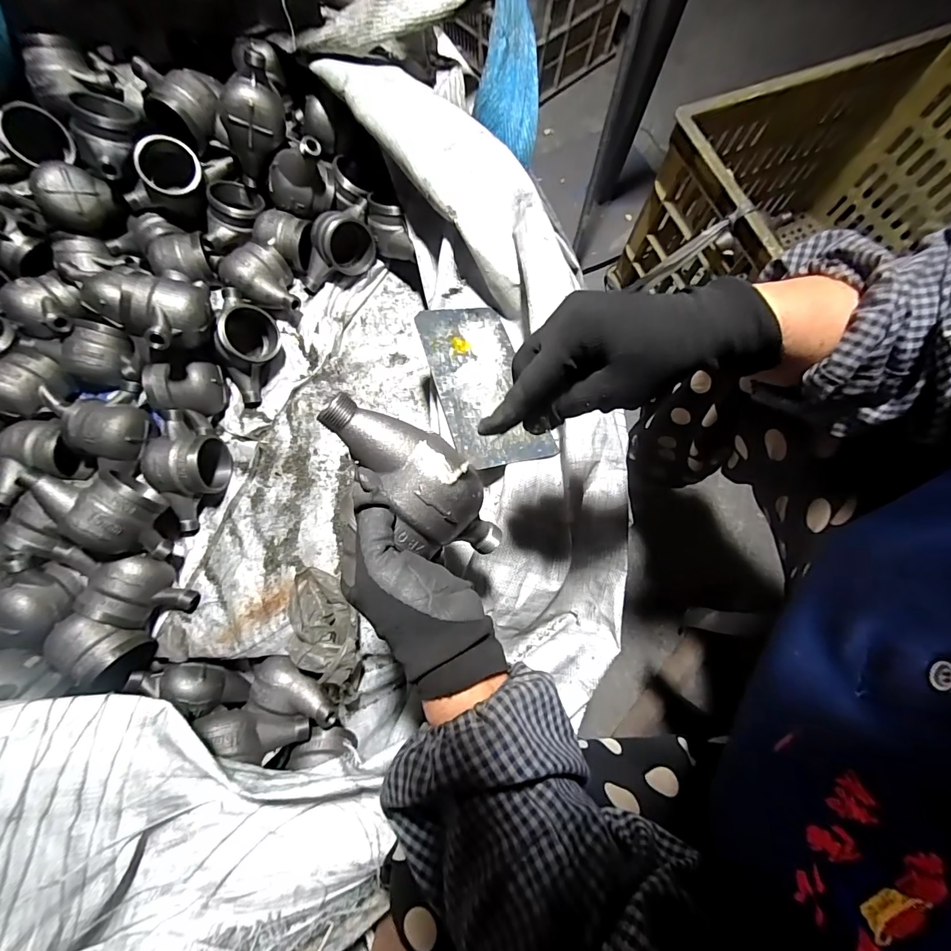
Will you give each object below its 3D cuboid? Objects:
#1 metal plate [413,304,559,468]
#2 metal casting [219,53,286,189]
[{"bbox_3d":[0.007,-0.118,0.525,0.114,0.006,0.238,-11,65,-17],"label":"metal plate"},{"bbox_3d":[-0.323,-0.505,0.614,0.072,0.166,0.073,43,41,10],"label":"metal casting"}]

